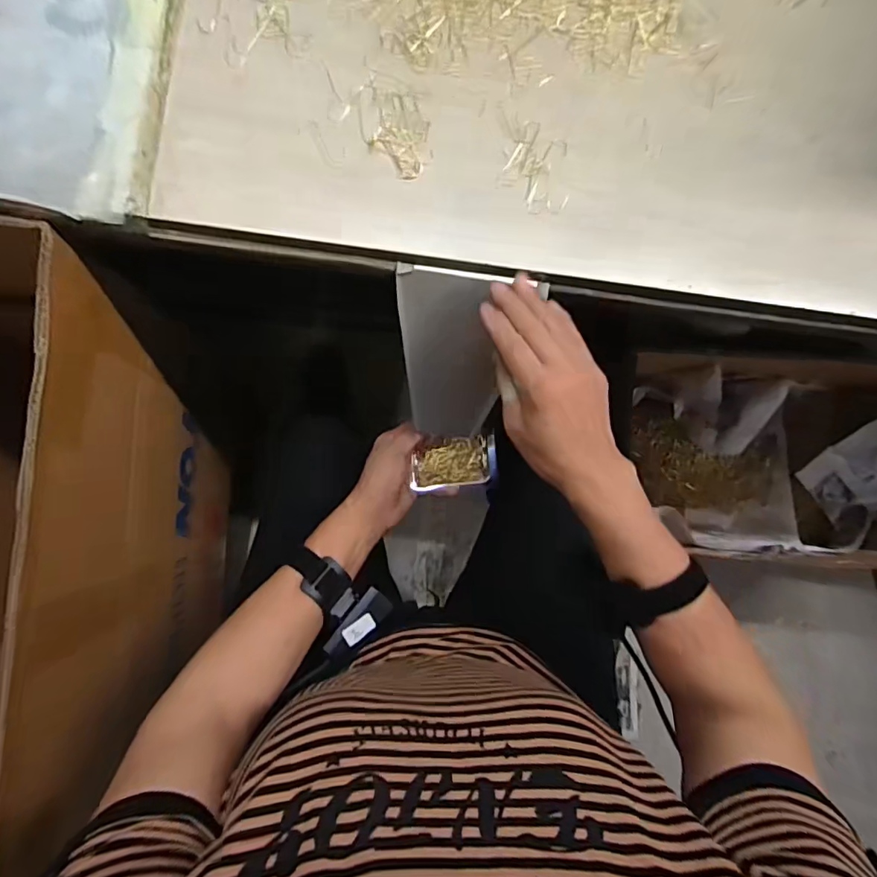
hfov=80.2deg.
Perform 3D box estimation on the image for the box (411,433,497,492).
[{"bbox_3d":[0.016,0.024,0.534,0.084,0.021,0.051,-6,87,-6],"label":"box"}]

